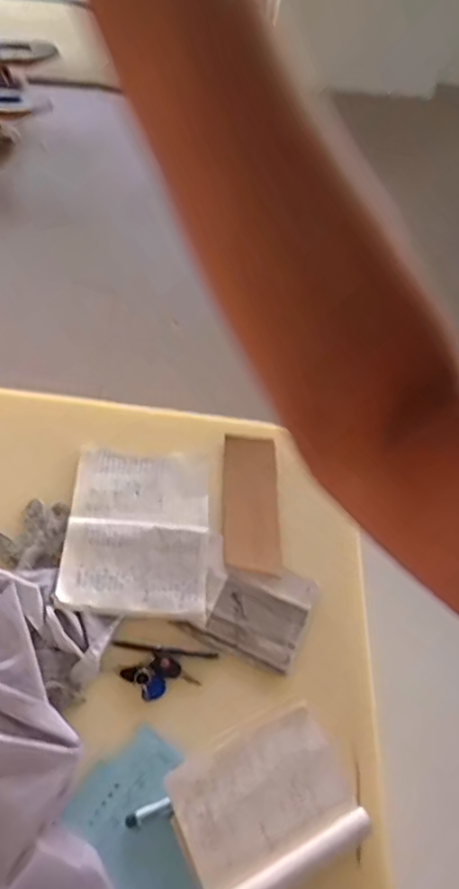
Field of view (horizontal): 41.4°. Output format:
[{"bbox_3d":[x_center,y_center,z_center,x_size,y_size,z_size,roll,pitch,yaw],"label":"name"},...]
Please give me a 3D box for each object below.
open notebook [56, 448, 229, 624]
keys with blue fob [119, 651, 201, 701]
[{"bbox_3d":[-0.118,0.121,0.869,0.214,0.042,0.255,1,58,-2],"label":"open notebook"},{"bbox_3d":[-0.089,0.294,0.772,0.083,0.017,0.052,-19,61,-14],"label":"keys with blue fob"}]

